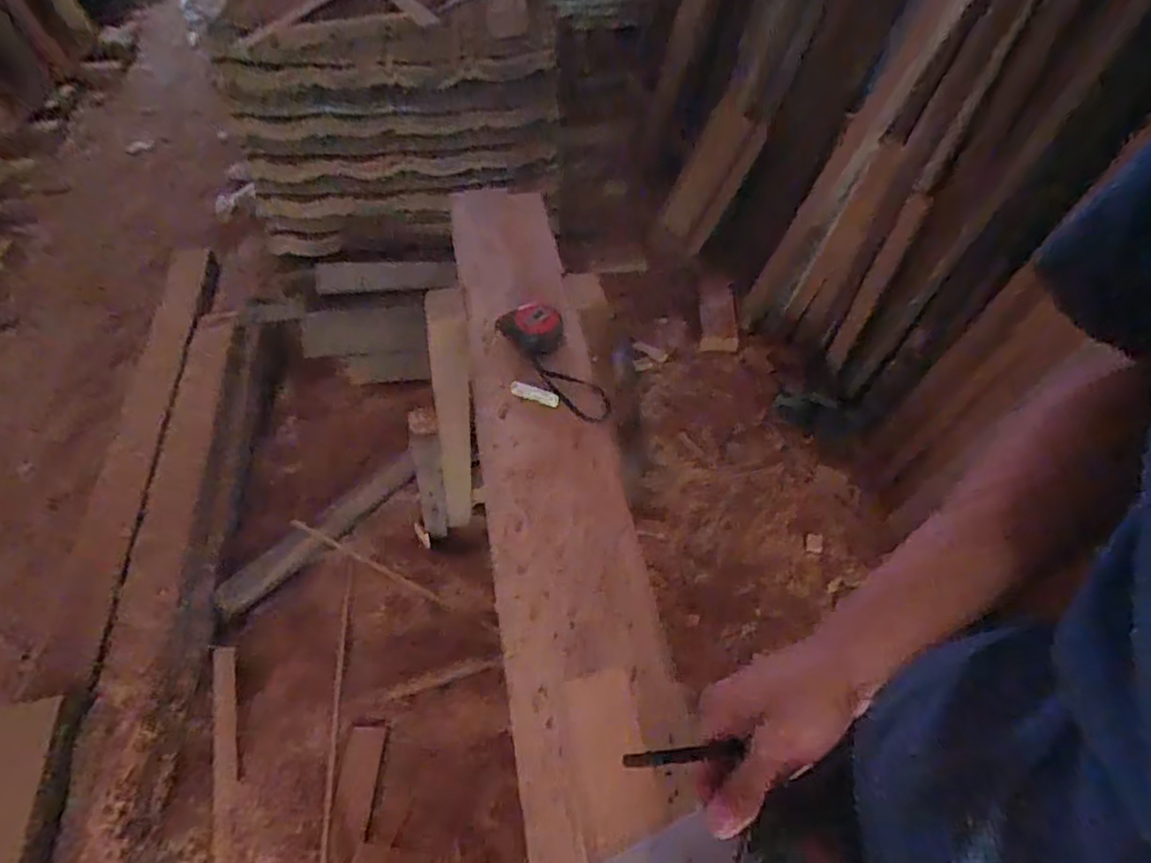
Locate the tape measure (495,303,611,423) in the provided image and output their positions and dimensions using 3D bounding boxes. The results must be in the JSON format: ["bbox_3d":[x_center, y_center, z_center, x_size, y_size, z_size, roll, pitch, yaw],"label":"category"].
[{"bbox_3d":[-0.022,-0.084,0.749,0.070,0.041,0.186,-24,56,-19],"label":"tape measure"}]

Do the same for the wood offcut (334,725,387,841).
[{"bbox_3d":[-0.377,0.601,1.098,0.061,0.021,0.174,13,47,-14],"label":"wood offcut"}]

